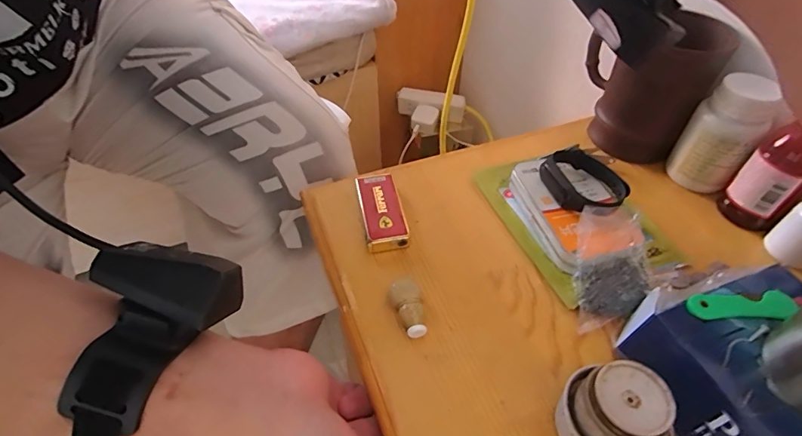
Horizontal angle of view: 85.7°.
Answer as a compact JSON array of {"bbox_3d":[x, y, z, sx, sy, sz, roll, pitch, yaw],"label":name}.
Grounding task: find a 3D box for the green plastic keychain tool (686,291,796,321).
[{"bbox_3d":[0.196,0.051,0.250,0.060,0.007,0.016,-1,48,-1],"label":"green plastic keychain tool"}]

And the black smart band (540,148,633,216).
[{"bbox_3d":[0.142,-0.030,0.343,0.048,0.018,0.072,-18,50,-15],"label":"black smart band"}]

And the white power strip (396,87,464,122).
[{"bbox_3d":[0.050,-0.199,0.767,0.120,0.045,0.031,19,52,18],"label":"white power strip"}]

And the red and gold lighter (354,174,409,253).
[{"bbox_3d":[-0.016,-0.004,0.354,0.032,0.017,0.077,-9,48,-8],"label":"red and gold lighter"}]

